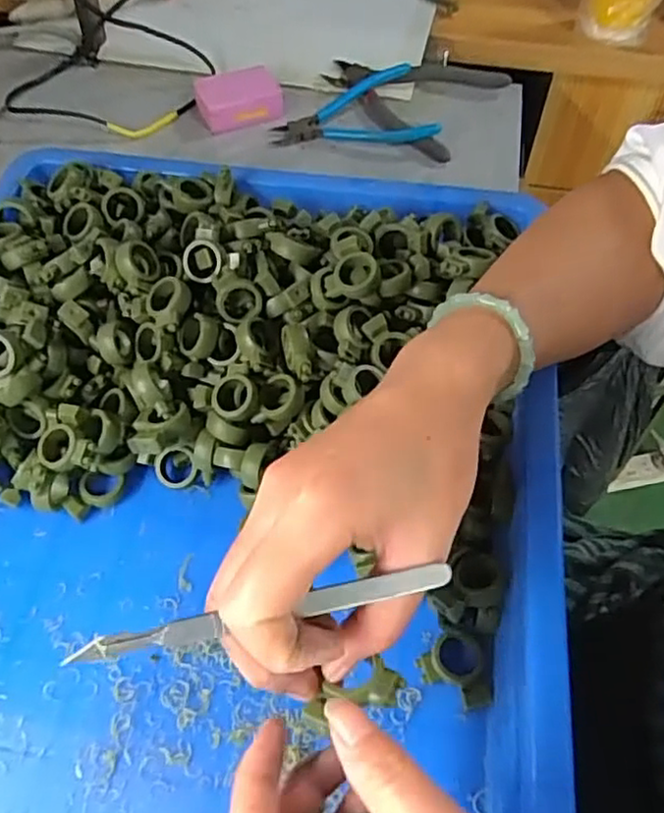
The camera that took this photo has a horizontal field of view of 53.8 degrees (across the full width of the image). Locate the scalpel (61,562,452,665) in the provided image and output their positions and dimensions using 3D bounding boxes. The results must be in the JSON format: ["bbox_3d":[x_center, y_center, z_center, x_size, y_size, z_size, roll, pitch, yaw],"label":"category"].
[{"bbox_3d":[-0.024,0.074,0.235,0.136,0.006,0.008,-10,55,-6],"label":"scalpel"}]

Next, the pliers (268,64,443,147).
[{"bbox_3d":[0.024,-0.286,0.622,0.152,0.030,0.103,6,55,4],"label":"pliers"}]

